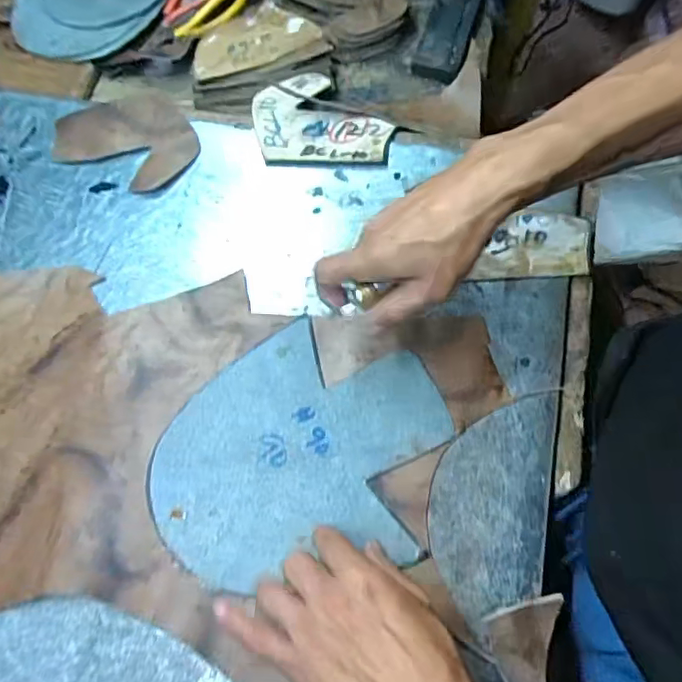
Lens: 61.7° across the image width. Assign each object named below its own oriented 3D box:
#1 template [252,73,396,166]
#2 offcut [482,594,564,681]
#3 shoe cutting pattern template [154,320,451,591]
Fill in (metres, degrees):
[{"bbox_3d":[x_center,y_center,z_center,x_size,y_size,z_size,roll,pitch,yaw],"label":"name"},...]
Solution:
[{"bbox_3d":[-0.020,-0.226,0.572,0.137,0.010,0.122,4,66,5],"label":"template"},{"bbox_3d":[0.117,0.210,0.364,0.042,0.024,0.089,6,66,6],"label":"offcut"},{"bbox_3d":[-0.034,0.087,0.434,0.195,0.009,0.200,21,69,12],"label":"shoe cutting pattern template"}]

